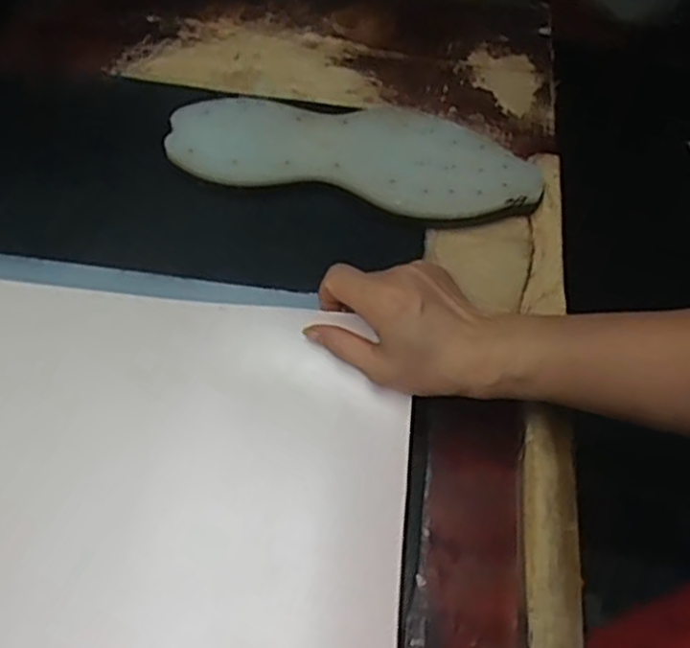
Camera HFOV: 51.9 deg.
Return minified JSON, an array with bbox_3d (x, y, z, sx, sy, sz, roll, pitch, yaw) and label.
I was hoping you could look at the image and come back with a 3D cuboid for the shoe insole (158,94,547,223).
[{"bbox_3d":[0.009,-0.134,0.567,0.288,0.027,0.093,11,58,2],"label":"shoe insole"}]

